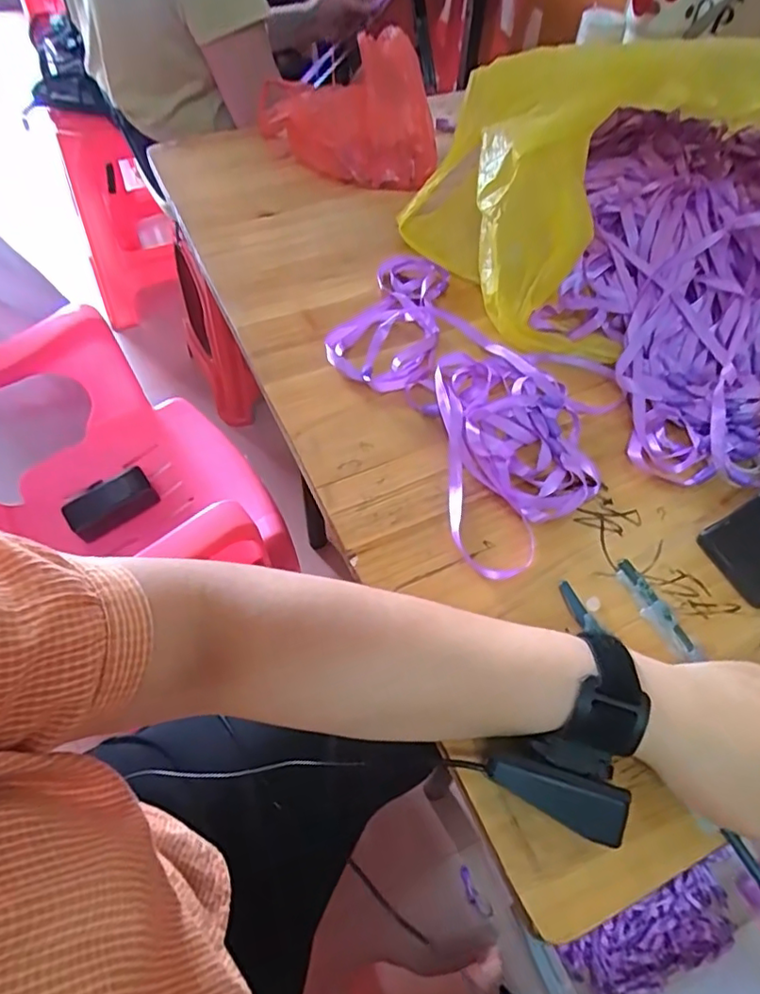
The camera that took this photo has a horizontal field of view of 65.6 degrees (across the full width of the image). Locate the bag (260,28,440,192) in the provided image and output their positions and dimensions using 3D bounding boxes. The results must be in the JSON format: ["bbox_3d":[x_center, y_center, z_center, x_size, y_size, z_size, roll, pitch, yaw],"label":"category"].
[{"bbox_3d":[-0.035,-0.422,0.650,0.204,0.110,0.105,17,56,11],"label":"bag"}]

